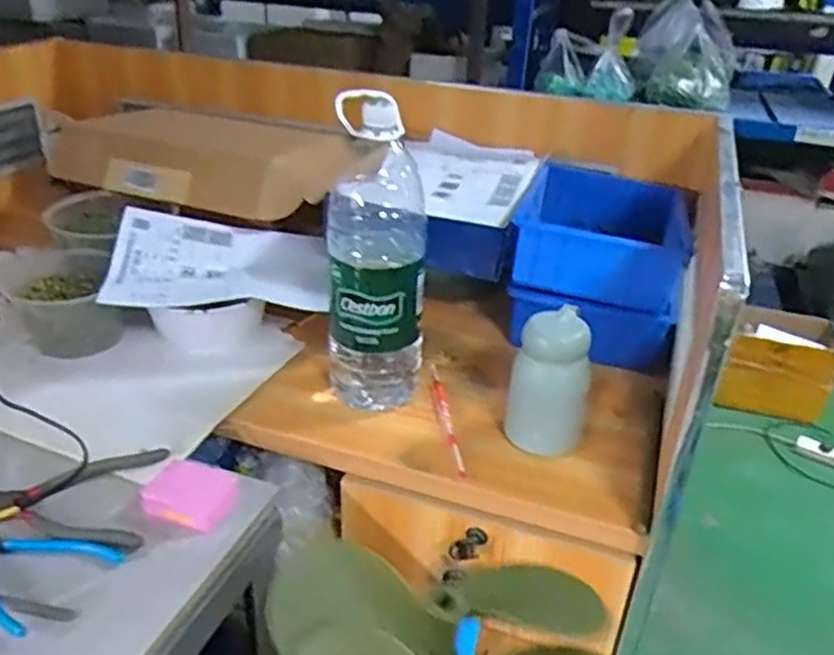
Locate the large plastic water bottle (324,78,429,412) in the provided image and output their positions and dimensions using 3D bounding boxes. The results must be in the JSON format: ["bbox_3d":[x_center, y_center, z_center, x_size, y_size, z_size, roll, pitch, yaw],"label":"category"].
[{"bbox_3d":[-0.042,-0.063,0.741,0.100,0.320,0.088,1,29,-4],"label":"large plastic water bottle"}]

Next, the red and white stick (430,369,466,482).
[{"bbox_3d":[0.030,0.094,0.768,0.014,0.006,0.190,-1,29,-7],"label":"red and white stick"}]

